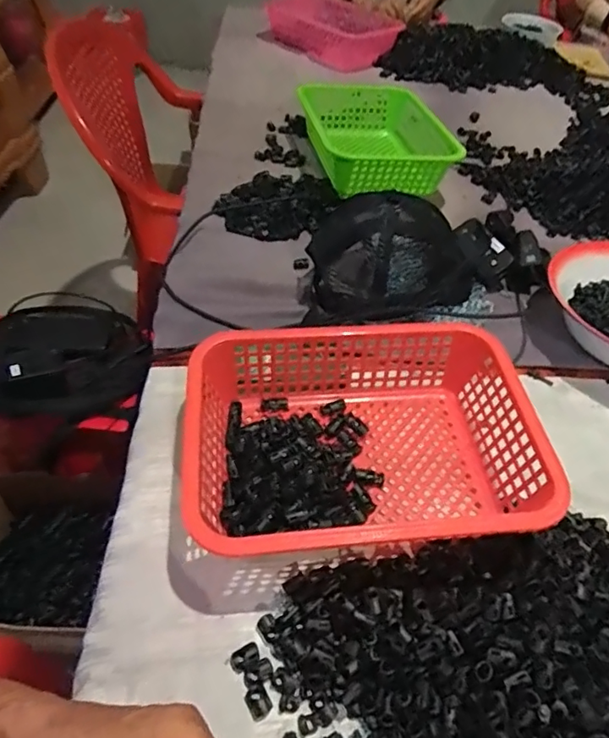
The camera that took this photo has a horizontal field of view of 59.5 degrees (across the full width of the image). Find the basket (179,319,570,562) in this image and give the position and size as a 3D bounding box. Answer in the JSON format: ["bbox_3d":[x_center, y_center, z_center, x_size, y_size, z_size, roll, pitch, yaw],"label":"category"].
[{"bbox_3d":[0.049,0.066,0.483,0.296,0.087,0.214,-1,49,-8],"label":"basket"}]

